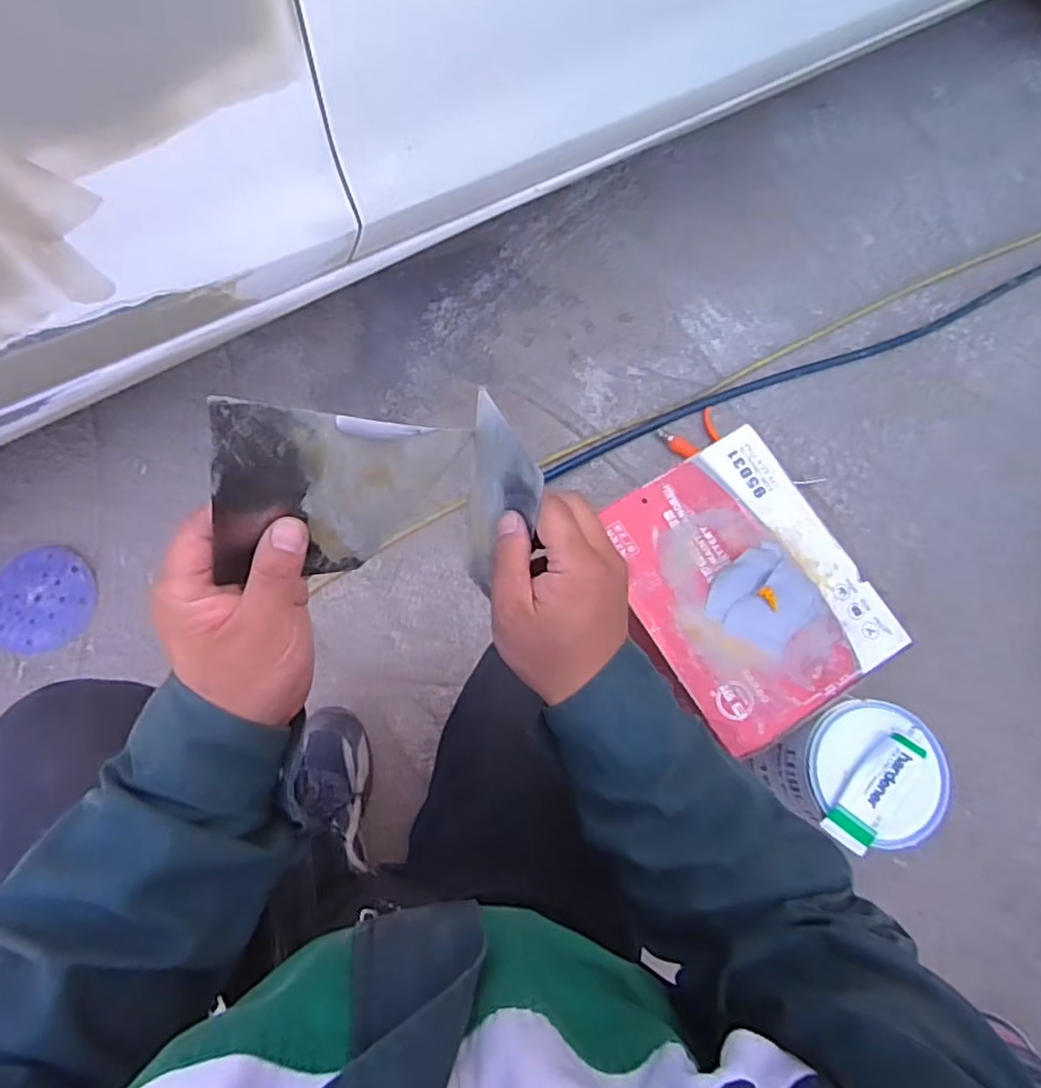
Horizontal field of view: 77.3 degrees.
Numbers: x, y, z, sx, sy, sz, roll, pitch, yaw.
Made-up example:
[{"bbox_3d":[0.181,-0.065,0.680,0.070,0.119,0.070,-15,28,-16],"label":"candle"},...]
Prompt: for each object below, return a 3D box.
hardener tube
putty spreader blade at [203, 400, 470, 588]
[{"bbox_3d":[0.379,0.256,0.689,0.045,0.031,0.139,37,78,9],"label":"hardener tube"},{"bbox_3d":[-0.103,-0.023,0.353,0.006,0.165,0.104,43,114,22],"label":"putty spreader blade"}]

